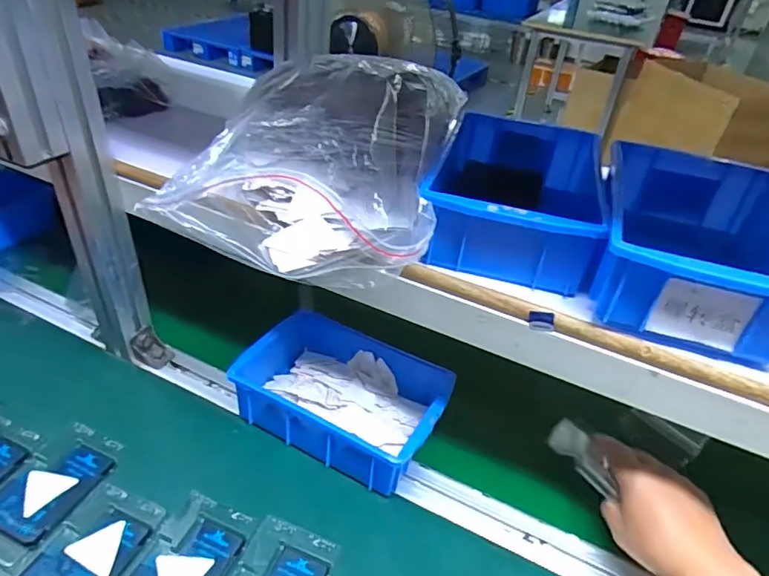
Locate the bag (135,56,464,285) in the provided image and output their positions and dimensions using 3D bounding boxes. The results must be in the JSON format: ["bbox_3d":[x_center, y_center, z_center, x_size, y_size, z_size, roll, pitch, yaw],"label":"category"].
[{"bbox_3d":[-0.048,-0.107,0.446,0.206,0.127,0.209,9,29,2],"label":"bag"}]

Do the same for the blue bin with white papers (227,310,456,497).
[{"bbox_3d":[-0.041,0.117,0.567,0.202,0.085,0.143,23,39,21],"label":"blue bin with white papers"}]

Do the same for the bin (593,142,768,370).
[{"bbox_3d":[0.233,-0.032,0.411,0.131,0.080,0.197,18,38,15],"label":"bin"}]

